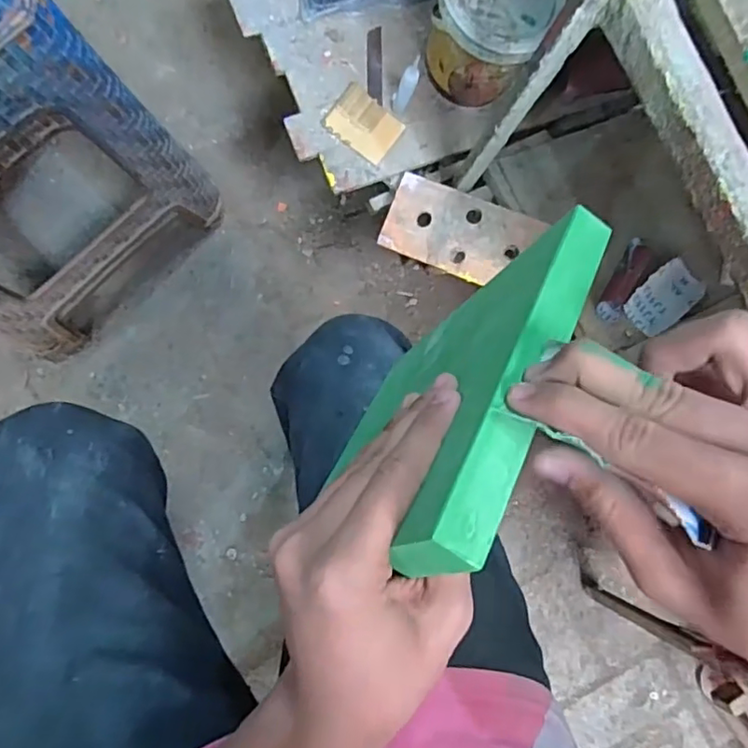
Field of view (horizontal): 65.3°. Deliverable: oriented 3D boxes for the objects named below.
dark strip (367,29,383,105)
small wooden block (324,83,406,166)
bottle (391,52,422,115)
[{"bbox_3d":[0.001,-0.364,0.689,0.018,0.004,0.094,1,85,-10],"label":"dark strip"},{"bbox_3d":[-0.011,-0.293,0.686,0.080,0.005,0.065,35,80,-5],"label":"small wooden block"},{"bbox_3d":[0.035,-0.320,0.655,0.021,0.080,0.028,17,82,-8],"label":"bottle"}]

